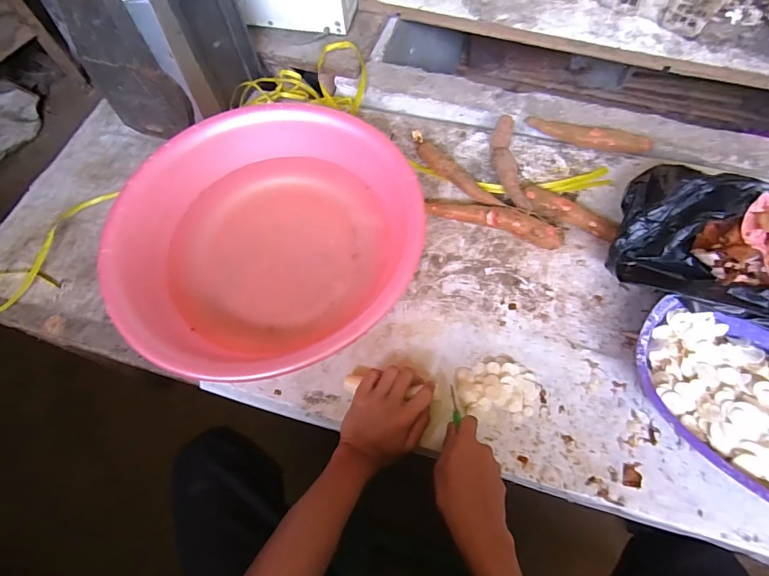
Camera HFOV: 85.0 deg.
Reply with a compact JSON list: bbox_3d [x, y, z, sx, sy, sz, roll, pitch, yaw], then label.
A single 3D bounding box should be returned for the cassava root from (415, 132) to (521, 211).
[{"bbox_3d":[0.118,-0.184,0.689,0.031,0.034,0.206,-40,71,-15],"label":"cassava root"}]

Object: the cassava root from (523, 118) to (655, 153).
[{"bbox_3d":[0.339,-0.256,0.702,0.195,0.026,0.034,14,67,8],"label":"cassava root"}]

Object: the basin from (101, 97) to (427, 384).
[{"bbox_3d":[-0.160,-0.076,0.615,0.420,0.134,0.394,-1,66,1],"label":"basin"}]

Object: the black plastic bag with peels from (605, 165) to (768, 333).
[{"bbox_3d":[0.445,-0.042,0.545,0.281,0.136,0.191,35,71,16],"label":"black plastic bag with peels"}]

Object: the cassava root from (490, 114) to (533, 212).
[{"bbox_3d":[0.202,-0.195,0.683,0.034,0.041,0.178,-4,66,-1],"label":"cassava root"}]

